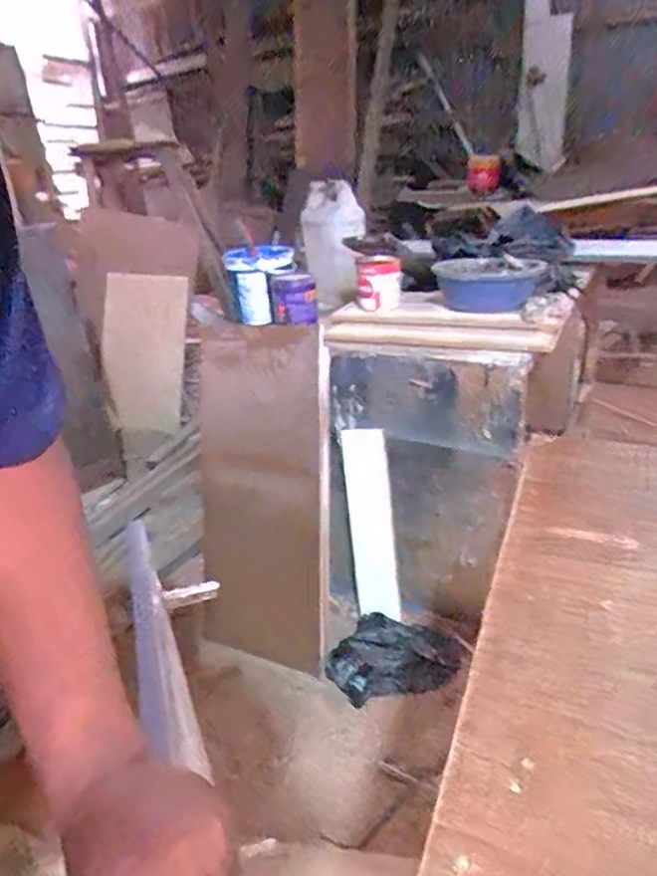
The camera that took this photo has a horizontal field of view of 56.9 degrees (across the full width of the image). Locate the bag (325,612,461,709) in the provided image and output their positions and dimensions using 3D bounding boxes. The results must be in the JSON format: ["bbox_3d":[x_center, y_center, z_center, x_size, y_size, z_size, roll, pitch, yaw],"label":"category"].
[{"bbox_3d":[0.151,0.519,1.409,0.296,0.081,0.235,5,28,19],"label":"bag"}]

